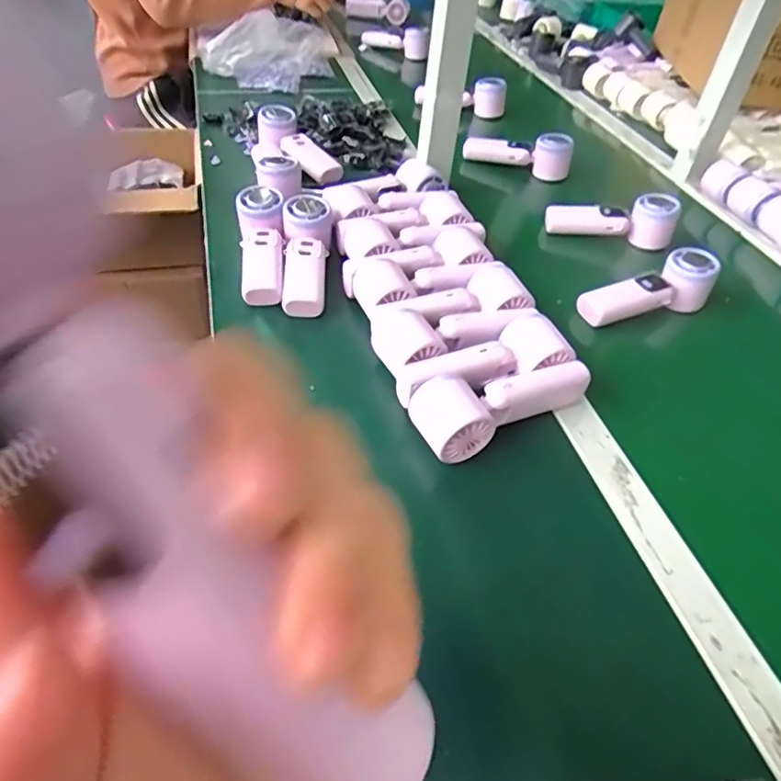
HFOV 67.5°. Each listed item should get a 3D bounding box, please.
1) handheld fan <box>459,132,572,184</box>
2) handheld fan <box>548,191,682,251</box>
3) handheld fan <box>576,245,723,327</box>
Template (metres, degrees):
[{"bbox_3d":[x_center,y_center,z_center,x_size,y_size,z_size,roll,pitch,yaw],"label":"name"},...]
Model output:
[{"bbox_3d":[0.204,-0.383,0.933,0.172,0.062,0.057,10,43,4],"label":"handheld fan"},{"bbox_3d":[0.294,-0.236,0.783,0.164,0.054,0.053,5,43,-2],"label":"handheld fan"},{"bbox_3d":[0.295,-0.117,0.668,0.167,0.051,0.054,-13,46,-20],"label":"handheld fan"}]

